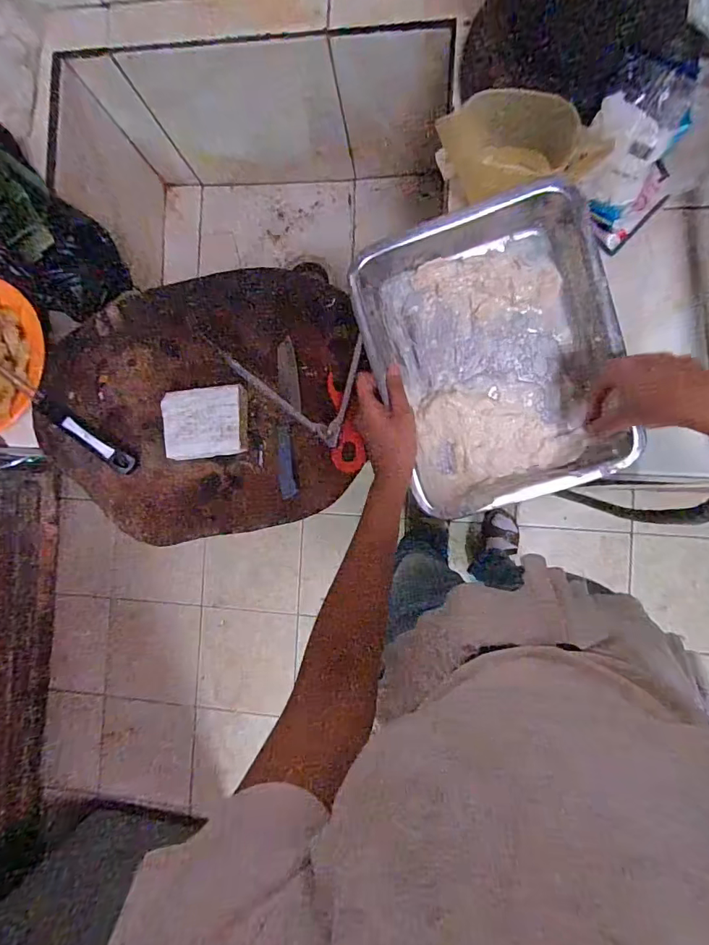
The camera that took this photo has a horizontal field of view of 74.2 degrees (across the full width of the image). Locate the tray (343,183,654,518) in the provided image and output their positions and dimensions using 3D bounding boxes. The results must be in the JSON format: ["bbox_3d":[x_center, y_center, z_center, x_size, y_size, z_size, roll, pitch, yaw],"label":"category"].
[{"bbox_3d":[0.146,-0.122,0.504,0.234,0.079,0.303,-17,86,6],"label":"tray"}]

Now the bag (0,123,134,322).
[{"bbox_3d":[-0.415,-0.303,0.583,0.188,0.170,0.148,40,93,7],"label":"bag"}]

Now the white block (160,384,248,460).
[{"bbox_3d":[-0.171,-0.057,0.541,0.092,0.028,0.078,-7,87,7],"label":"white block"}]

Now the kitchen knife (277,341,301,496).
[{"bbox_3d":[-0.076,-0.063,0.545,0.028,0.015,0.184,0,88,7],"label":"kitchen knife"}]

